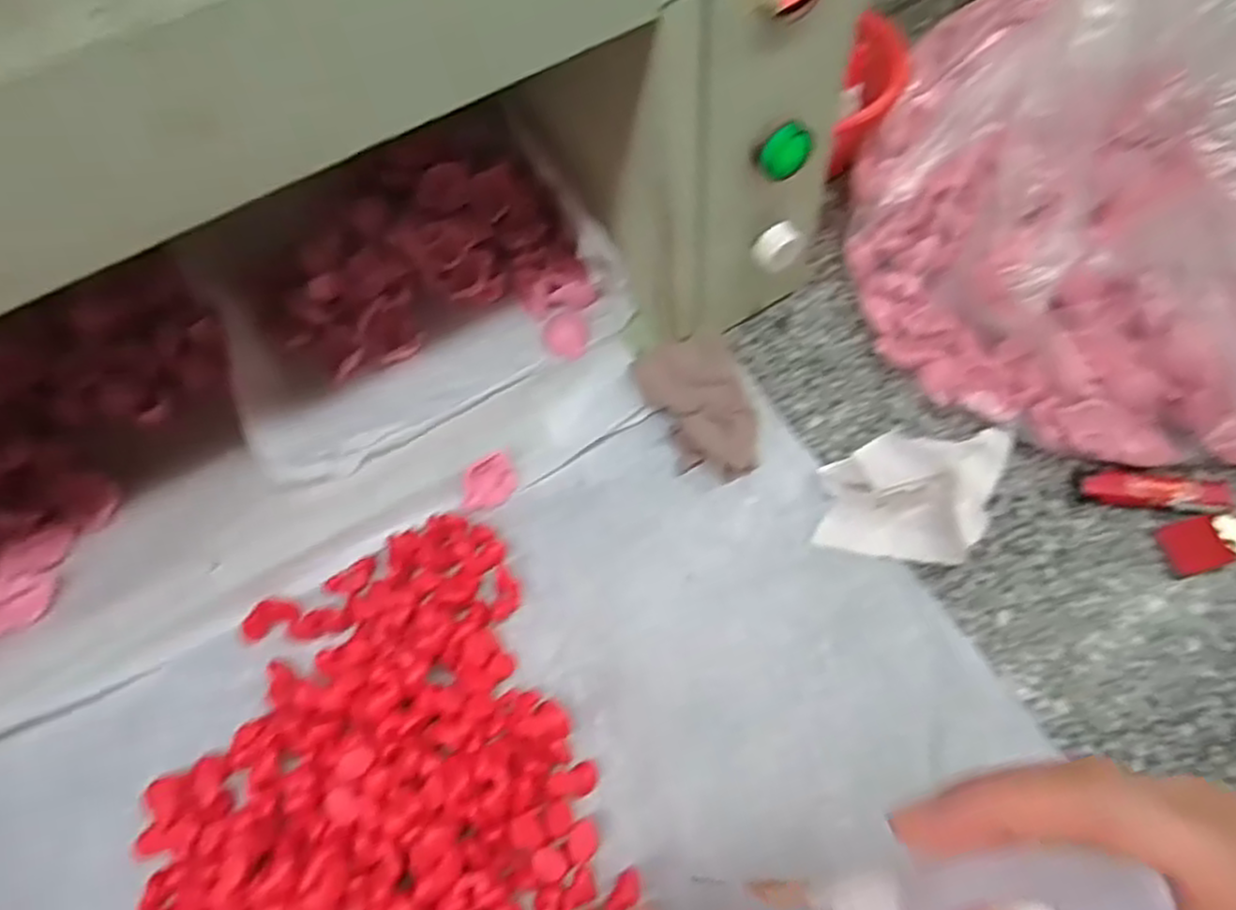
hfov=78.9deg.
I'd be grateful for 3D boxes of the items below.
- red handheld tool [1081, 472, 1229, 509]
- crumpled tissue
[{"bbox_3d":[0.293,0.021,0.410,0.072,0.012,0.017,4,62,7],"label":"red handheld tool"},{"bbox_3d":[0.164,0.011,0.403,0.098,0.046,0.078,6,62,8],"label":"crumpled tissue"}]

